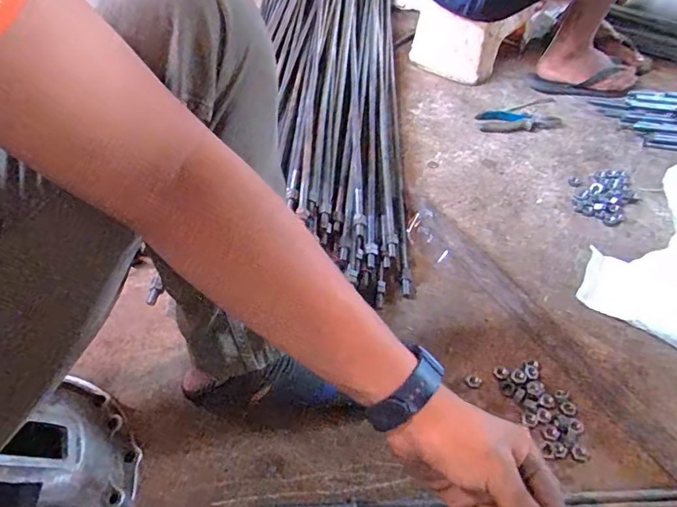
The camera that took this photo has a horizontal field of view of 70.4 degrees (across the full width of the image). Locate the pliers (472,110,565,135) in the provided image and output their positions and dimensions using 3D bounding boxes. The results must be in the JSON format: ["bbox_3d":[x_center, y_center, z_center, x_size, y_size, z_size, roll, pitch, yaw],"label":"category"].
[{"bbox_3d":[0.386,-0.282,1.024,0.178,0.009,0.070,-4,50,-4],"label":"pliers"}]

